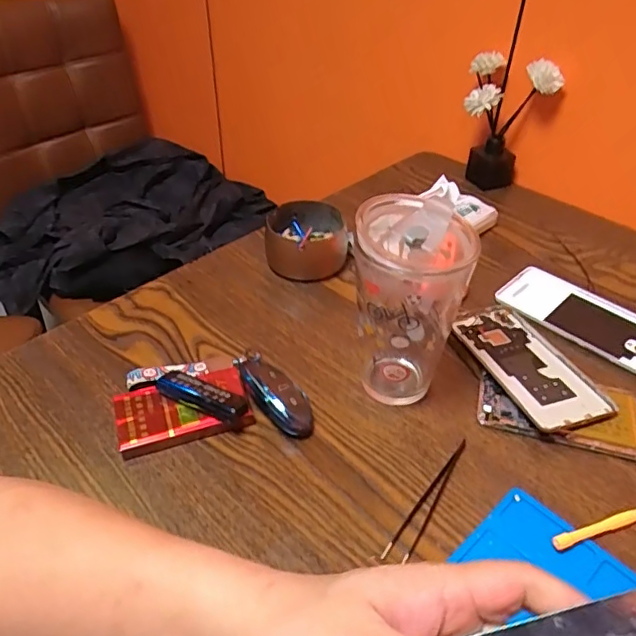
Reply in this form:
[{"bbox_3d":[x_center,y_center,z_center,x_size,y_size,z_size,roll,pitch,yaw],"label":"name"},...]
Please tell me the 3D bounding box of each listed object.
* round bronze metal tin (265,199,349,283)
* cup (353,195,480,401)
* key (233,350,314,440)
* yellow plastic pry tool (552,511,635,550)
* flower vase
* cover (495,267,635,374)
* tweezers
[{"bbox_3d":[-0.013,-0.083,0.598,0.082,0.048,0.085,1,41,-1],"label":"round bronze metal tin"},{"bbox_3d":[0.067,-0.006,0.434,0.082,0.154,0.092,6,41,6],"label":"cup"},{"bbox_3d":[-0.035,0.058,0.456,0.030,0.023,0.095,-27,48,-28],"label":"key"},{"bbox_3d":[0.194,0.140,0.376,0.084,0.007,0.008,-13,43,-16],"label":"yellow plastic pry tool"},{"bbox_3d":[0.235,-0.245,0.709,0.106,0.158,0.050,11,42,11],"label":"flower vase"},{"bbox_3d":[0.259,-0.002,0.547,0.152,0.010,0.081,30,49,28],"label":"cover"},{"bbox_3d":[0.079,0.126,0.394,0.014,0.007,0.116,25,46,25],"label":"tweezers"}]

